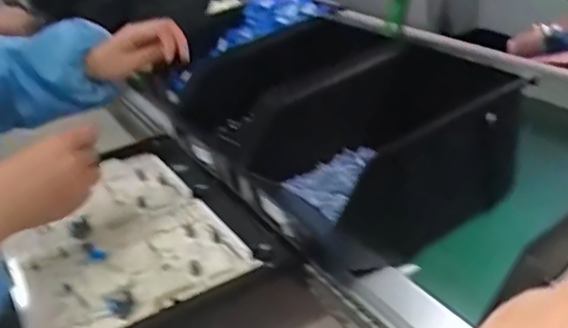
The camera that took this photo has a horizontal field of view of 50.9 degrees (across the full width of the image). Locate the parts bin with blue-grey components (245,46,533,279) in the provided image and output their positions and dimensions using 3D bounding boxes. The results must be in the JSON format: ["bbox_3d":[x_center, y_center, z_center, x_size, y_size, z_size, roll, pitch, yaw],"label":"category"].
[{"bbox_3d":[0.101,-0.008,0.558,0.249,0.131,0.154,-20,31,-23],"label":"parts bin with blue-grey components"}]

